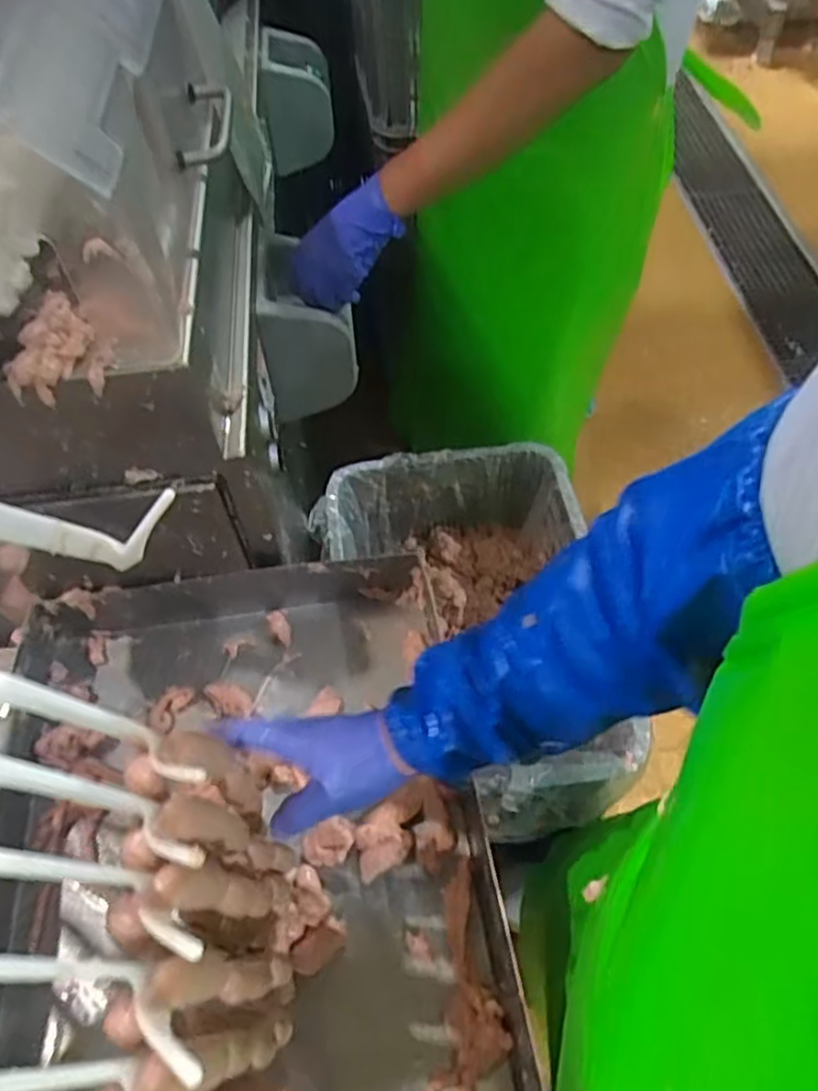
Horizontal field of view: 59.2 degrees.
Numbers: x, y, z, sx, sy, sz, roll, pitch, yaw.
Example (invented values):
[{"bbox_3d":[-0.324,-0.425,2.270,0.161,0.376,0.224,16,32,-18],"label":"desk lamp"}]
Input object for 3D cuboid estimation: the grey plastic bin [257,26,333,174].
[{"bbox_3d":[-0.188,-0.754,1.204,0.112,0.169,0.171,-5,58,-4],"label":"grey plastic bin"}]

